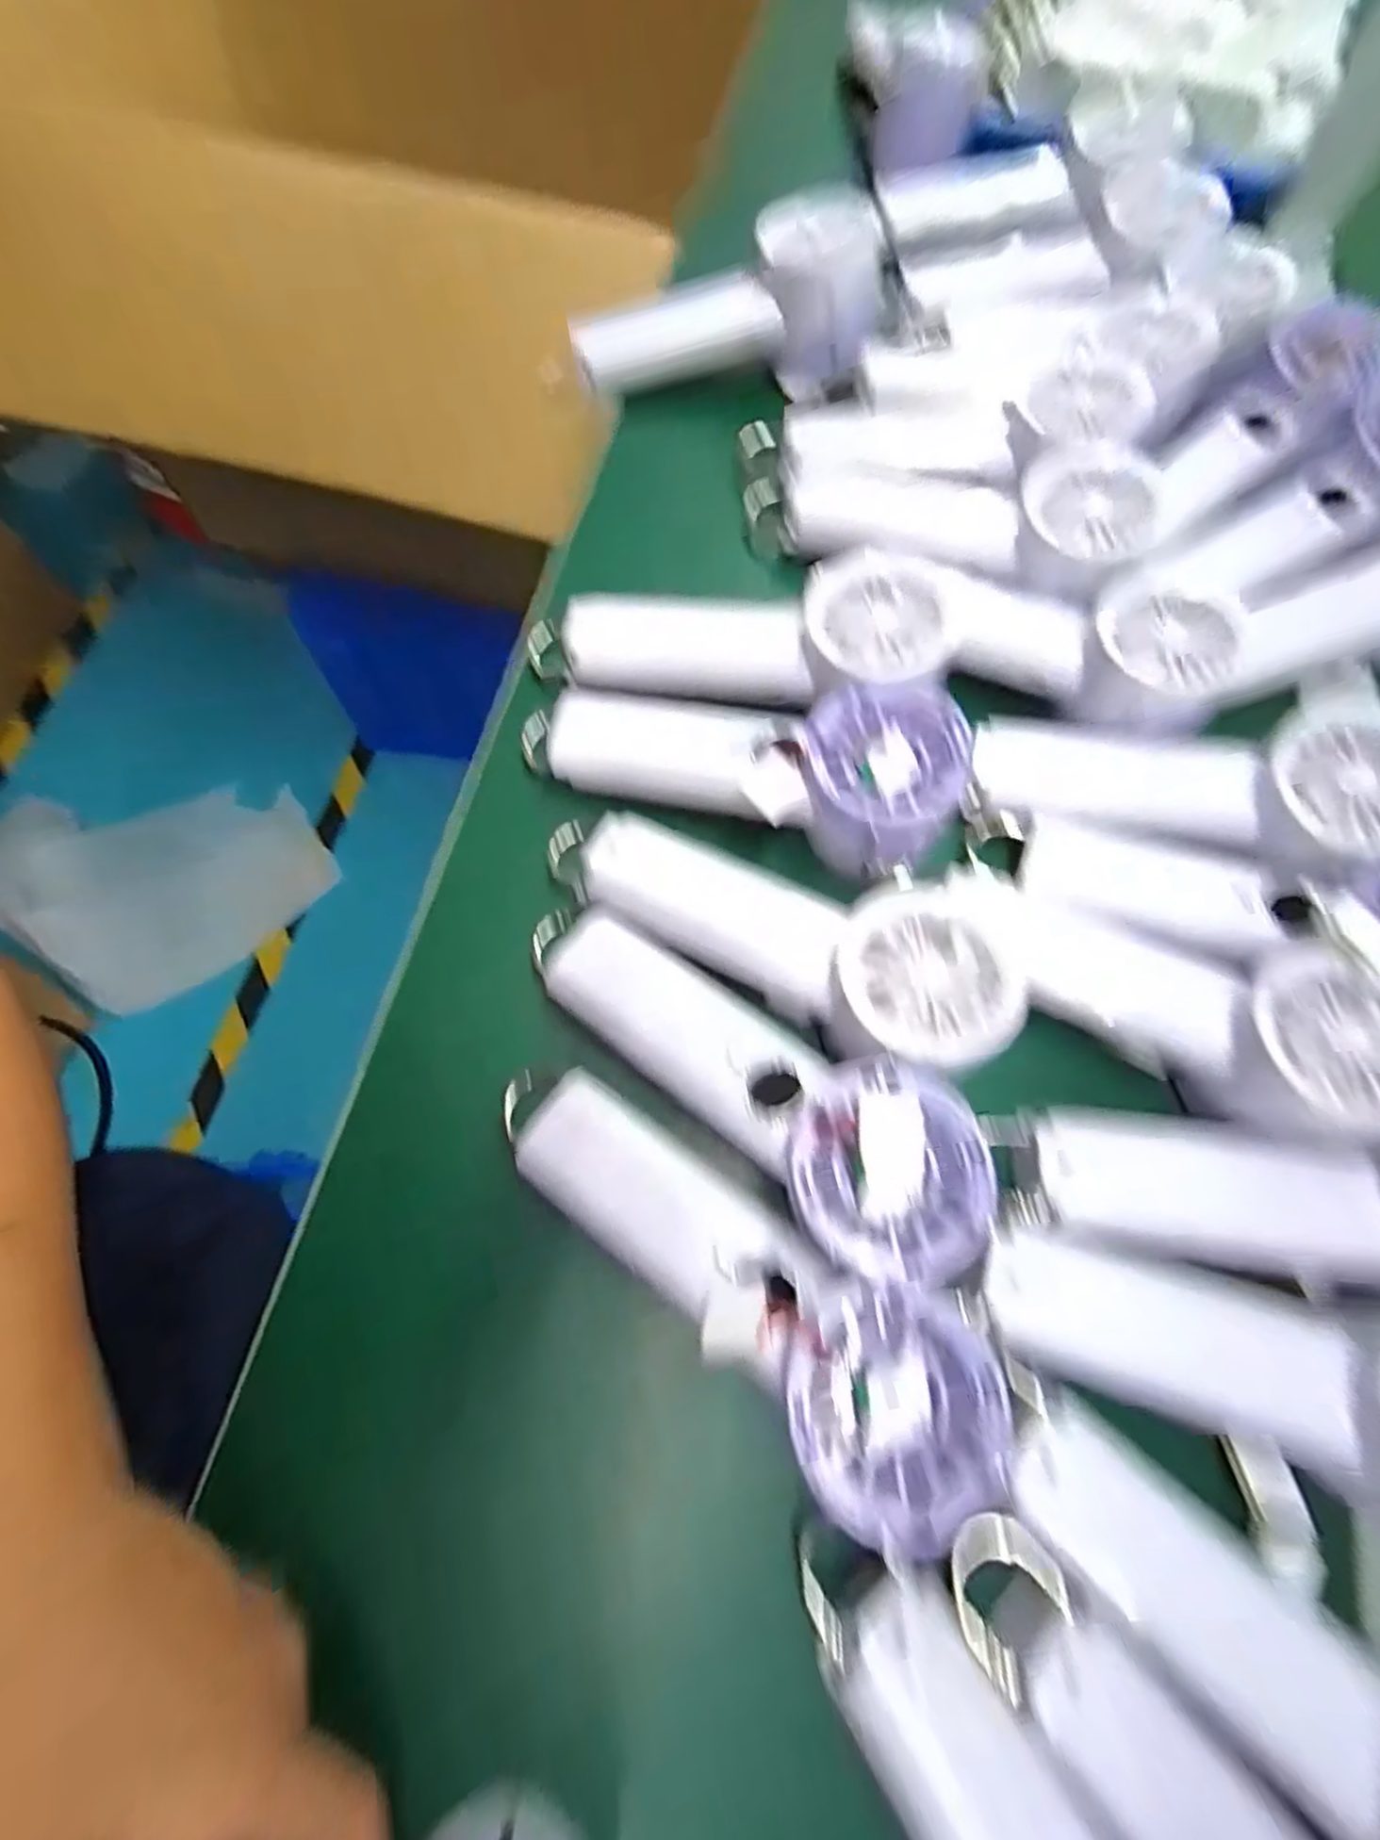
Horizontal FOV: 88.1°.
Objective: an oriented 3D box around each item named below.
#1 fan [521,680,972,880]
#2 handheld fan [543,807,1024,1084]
[{"bbox_3d":[0.018,-0.068,0.319,0.196,0.044,0.069,10,72,17],"label":"fan"},{"bbox_3d":[0.027,0.001,0.286,0.196,0.032,0.067,21,72,23],"label":"handheld fan"}]

